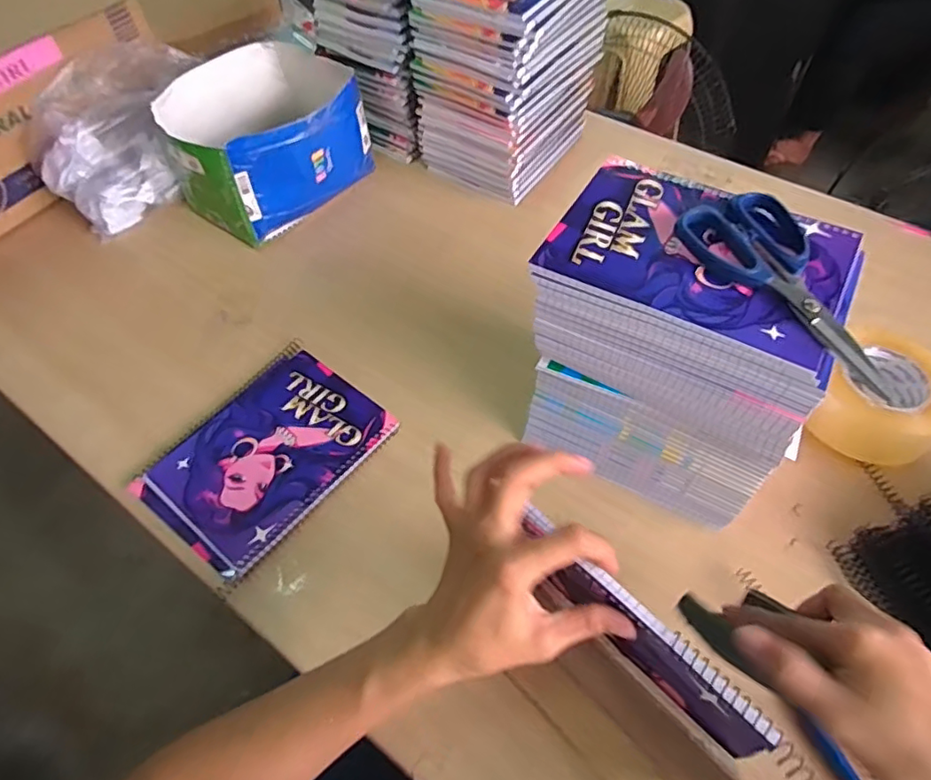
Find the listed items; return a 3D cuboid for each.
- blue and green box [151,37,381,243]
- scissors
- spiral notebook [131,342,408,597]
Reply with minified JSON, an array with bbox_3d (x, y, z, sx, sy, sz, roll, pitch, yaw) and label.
[{"bbox_3d":[-0.246,-0.324,0.740,0.245,0.135,0.211,-39,62,-22],"label":"blue and green box"},{"bbox_3d":[0.215,-0.070,0.371,0.074,0.015,0.166,-23,58,-13],"label":"scissors"},{"bbox_3d":[-0.193,0.060,0.551,0.163,0.020,0.206,34,63,23],"label":"spiral notebook"}]

